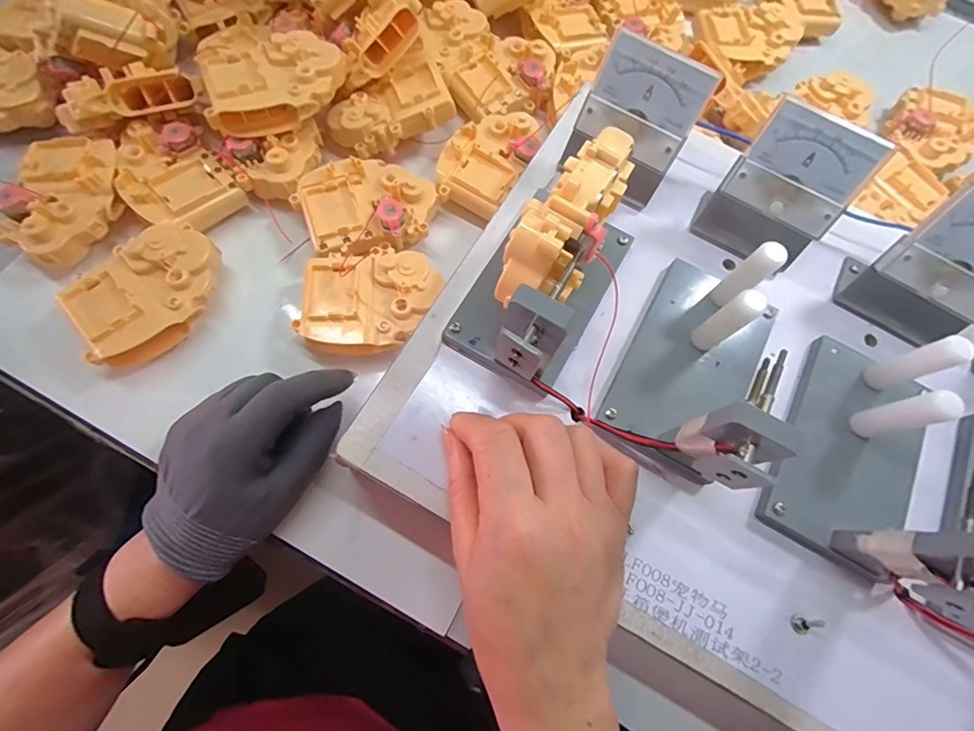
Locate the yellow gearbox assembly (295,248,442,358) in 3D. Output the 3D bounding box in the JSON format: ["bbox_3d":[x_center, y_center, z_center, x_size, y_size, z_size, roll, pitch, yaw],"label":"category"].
[{"bbox_3d":[-0.079,-0.042,0.320,0.092,0.034,0.068,-1,71,-5],"label":"yellow gearbox assembly"}]

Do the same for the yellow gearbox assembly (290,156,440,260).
[{"bbox_3d":[-0.087,-0.116,0.347,0.098,0.035,0.076,-23,74,-11],"label":"yellow gearbox assembly"}]

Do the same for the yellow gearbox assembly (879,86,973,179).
[{"bbox_3d":[0.401,-0.210,0.416,0.071,0.029,0.084,34,72,7],"label":"yellow gearbox assembly"}]

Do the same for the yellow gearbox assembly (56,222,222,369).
[{"bbox_3d":[-0.227,-0.047,0.313,0.101,0.038,0.067,-41,79,-16],"label":"yellow gearbox assembly"}]

